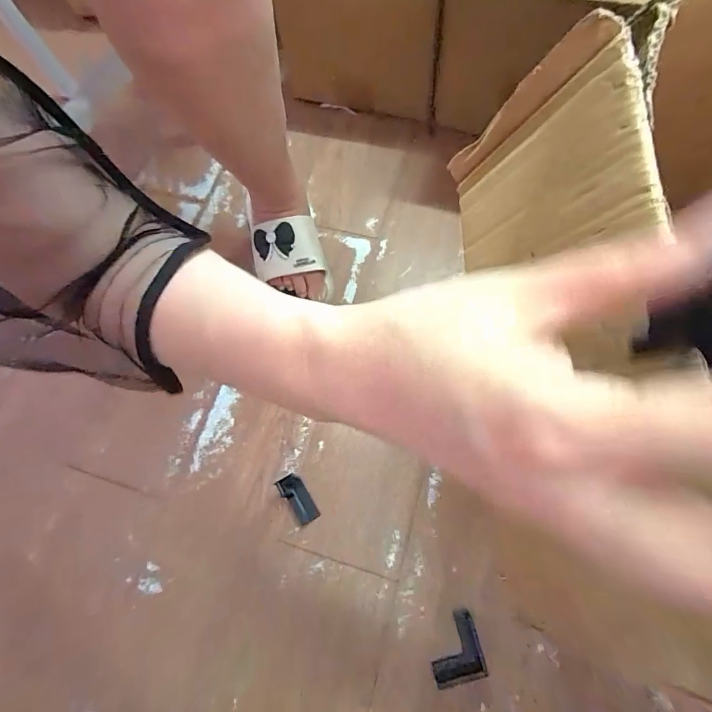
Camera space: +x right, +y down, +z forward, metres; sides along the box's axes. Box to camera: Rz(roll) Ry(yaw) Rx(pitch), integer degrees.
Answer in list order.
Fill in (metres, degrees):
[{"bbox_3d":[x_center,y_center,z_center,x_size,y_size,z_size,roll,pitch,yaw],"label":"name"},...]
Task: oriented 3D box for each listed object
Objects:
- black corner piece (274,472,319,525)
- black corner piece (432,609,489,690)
[{"bbox_3d":[-0.074,0.177,0.490,0.030,0.025,0.064,-33,70,-10],"label":"black corner piece"},{"bbox_3d":[0.105,0.314,0.421,0.052,0.025,0.063,-10,67,-1],"label":"black corner piece"}]

